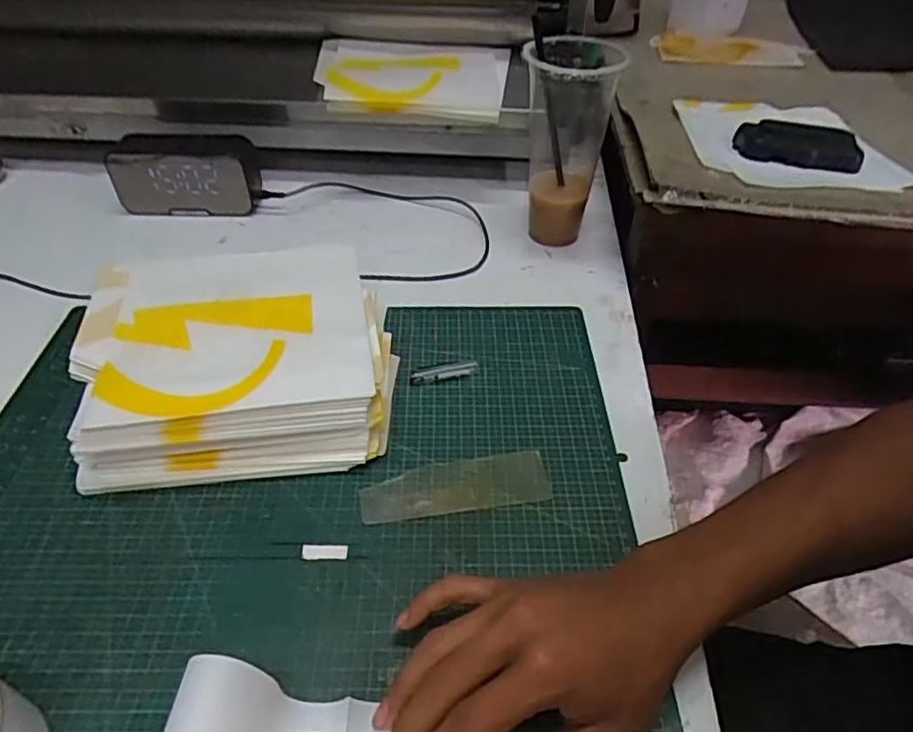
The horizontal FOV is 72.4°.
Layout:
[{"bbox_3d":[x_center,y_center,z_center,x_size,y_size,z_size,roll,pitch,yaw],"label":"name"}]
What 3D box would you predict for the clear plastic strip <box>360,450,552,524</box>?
[{"bbox_3d":[-0.001,0.079,0.415,0.123,0.004,0.039,-7,45,-6],"label":"clear plastic strip"}]

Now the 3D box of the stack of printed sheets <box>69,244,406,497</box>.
[{"bbox_3d":[-0.155,-0.009,0.458,0.215,0.068,0.189,-8,45,-7],"label":"stack of printed sheets"}]

